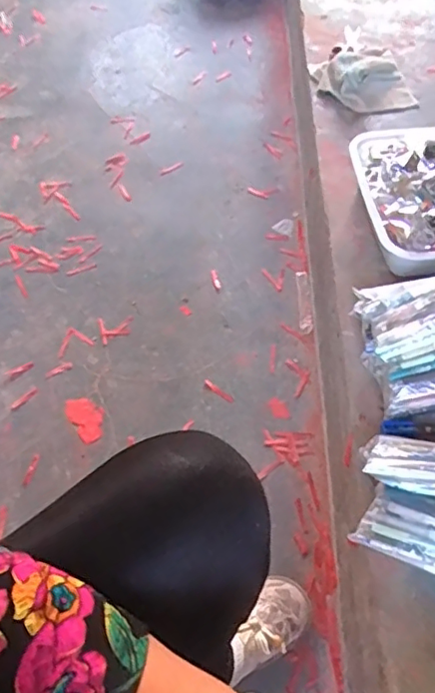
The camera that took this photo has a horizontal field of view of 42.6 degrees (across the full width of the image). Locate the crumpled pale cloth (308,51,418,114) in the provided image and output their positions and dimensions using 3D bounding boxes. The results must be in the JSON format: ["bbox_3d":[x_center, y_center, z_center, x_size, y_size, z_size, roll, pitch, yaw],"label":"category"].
[{"bbox_3d":[0.282,-0.521,1.077,0.167,0.049,0.186,-17,58,-10],"label":"crumpled pale cloth"}]

